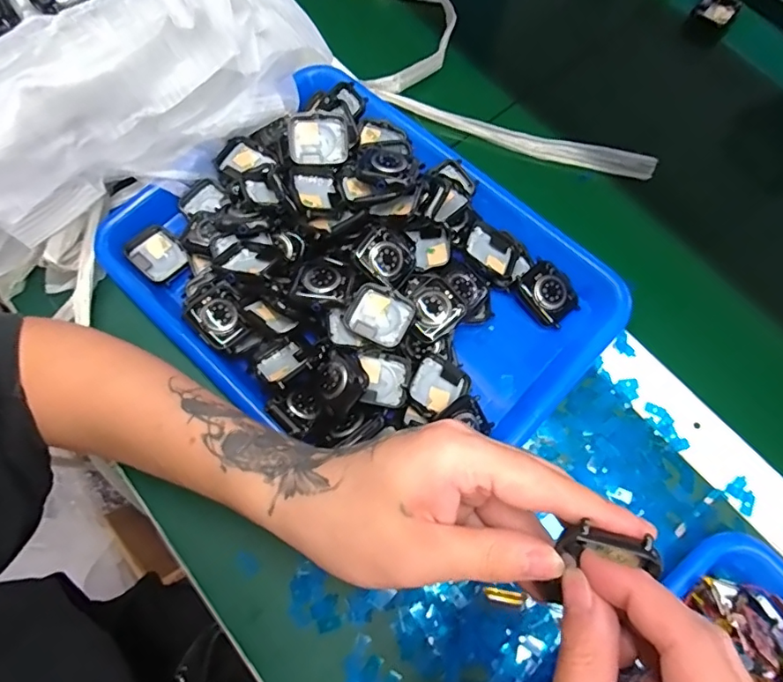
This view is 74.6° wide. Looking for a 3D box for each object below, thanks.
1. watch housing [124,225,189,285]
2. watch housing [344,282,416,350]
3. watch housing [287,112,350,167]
[{"bbox_3d":[-0.182,-0.067,0.400,0.042,0.012,0.035,42,75,14],"label":"watch housing"},{"bbox_3d":[-0.007,-0.017,0.346,0.042,0.009,0.036,27,72,9],"label":"watch housing"},{"bbox_3d":[-0.054,-0.149,0.382,0.043,0.008,0.037,-5,97,-10],"label":"watch housing"}]

